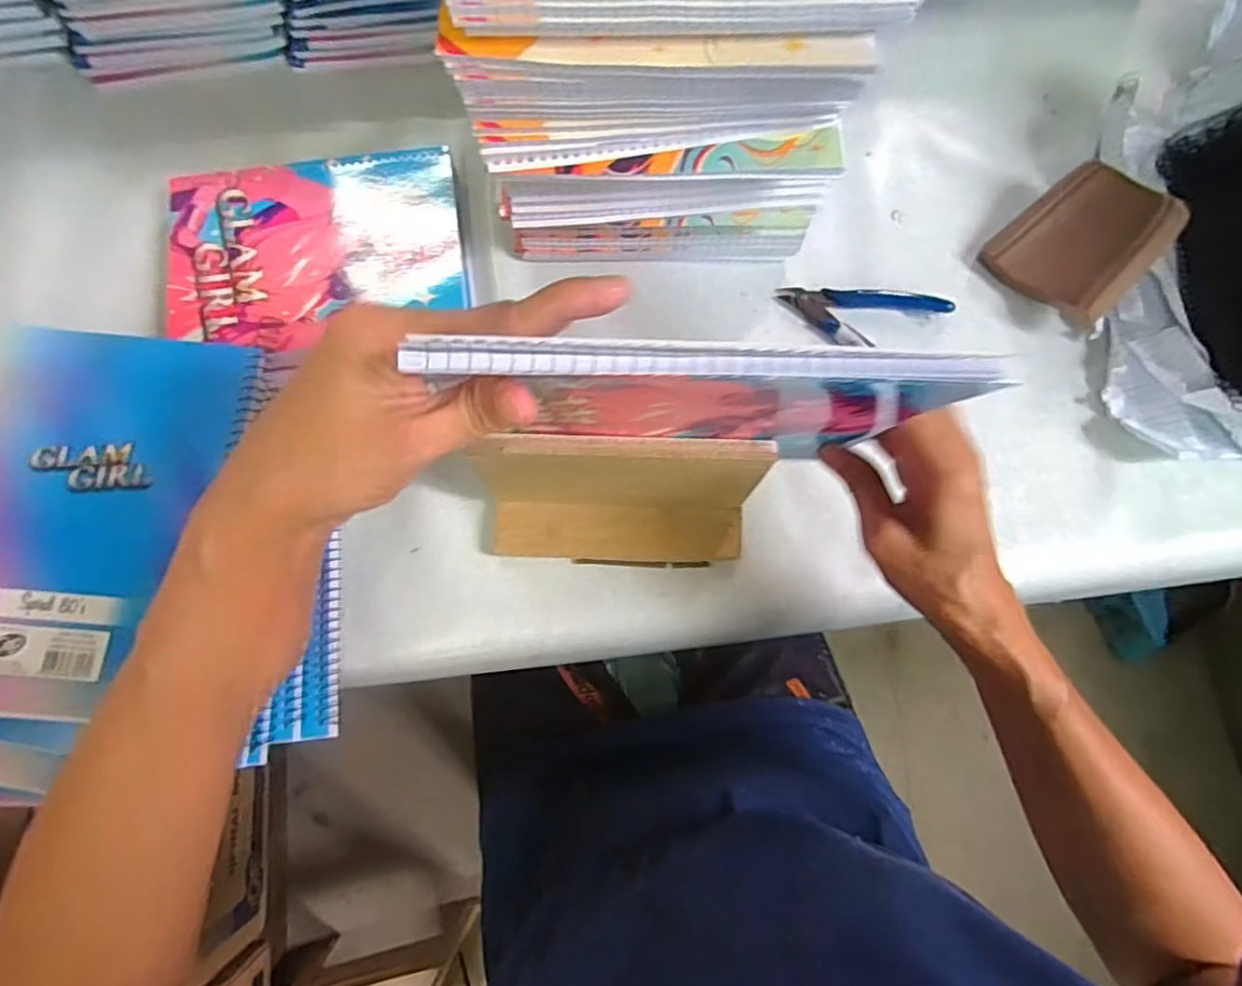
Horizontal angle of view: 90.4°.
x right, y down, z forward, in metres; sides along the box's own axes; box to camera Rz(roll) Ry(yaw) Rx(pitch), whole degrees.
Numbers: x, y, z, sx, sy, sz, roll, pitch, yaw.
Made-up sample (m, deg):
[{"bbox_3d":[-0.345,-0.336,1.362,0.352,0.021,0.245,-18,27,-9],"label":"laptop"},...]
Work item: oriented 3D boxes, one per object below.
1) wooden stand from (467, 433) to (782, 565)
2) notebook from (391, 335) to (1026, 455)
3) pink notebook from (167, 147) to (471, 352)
[{"bbox_3d":[0.000,0.009,0.353,0.154,0.109,0.060,2,78,0],"label":"wooden stand"},{"bbox_3d":[0.033,-0.038,0.255,0.192,0.144,0.015,0,86,-3],"label":"notebook"},{"bbox_3d":[-0.211,-0.168,0.434,0.196,0.020,0.136,-8,78,-2],"label":"pink notebook"}]

